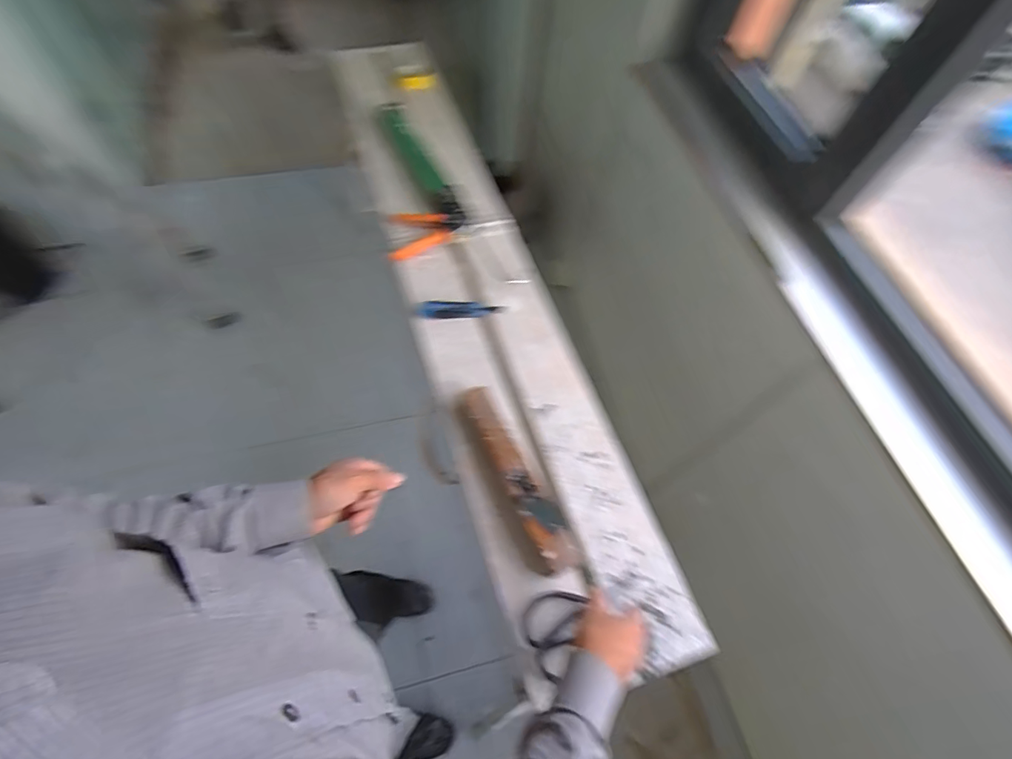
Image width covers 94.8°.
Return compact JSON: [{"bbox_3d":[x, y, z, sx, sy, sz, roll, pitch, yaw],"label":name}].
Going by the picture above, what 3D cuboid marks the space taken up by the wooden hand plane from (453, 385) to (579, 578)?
[{"bbox_3d":[0.011,0.149,0.731,0.060,0.060,0.320,-23,65,-16],"label":"wooden hand plane"}]

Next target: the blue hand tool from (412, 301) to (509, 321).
[{"bbox_3d":[-0.089,-0.134,0.909,0.177,0.017,0.035,-1,61,-5],"label":"blue hand tool"}]

